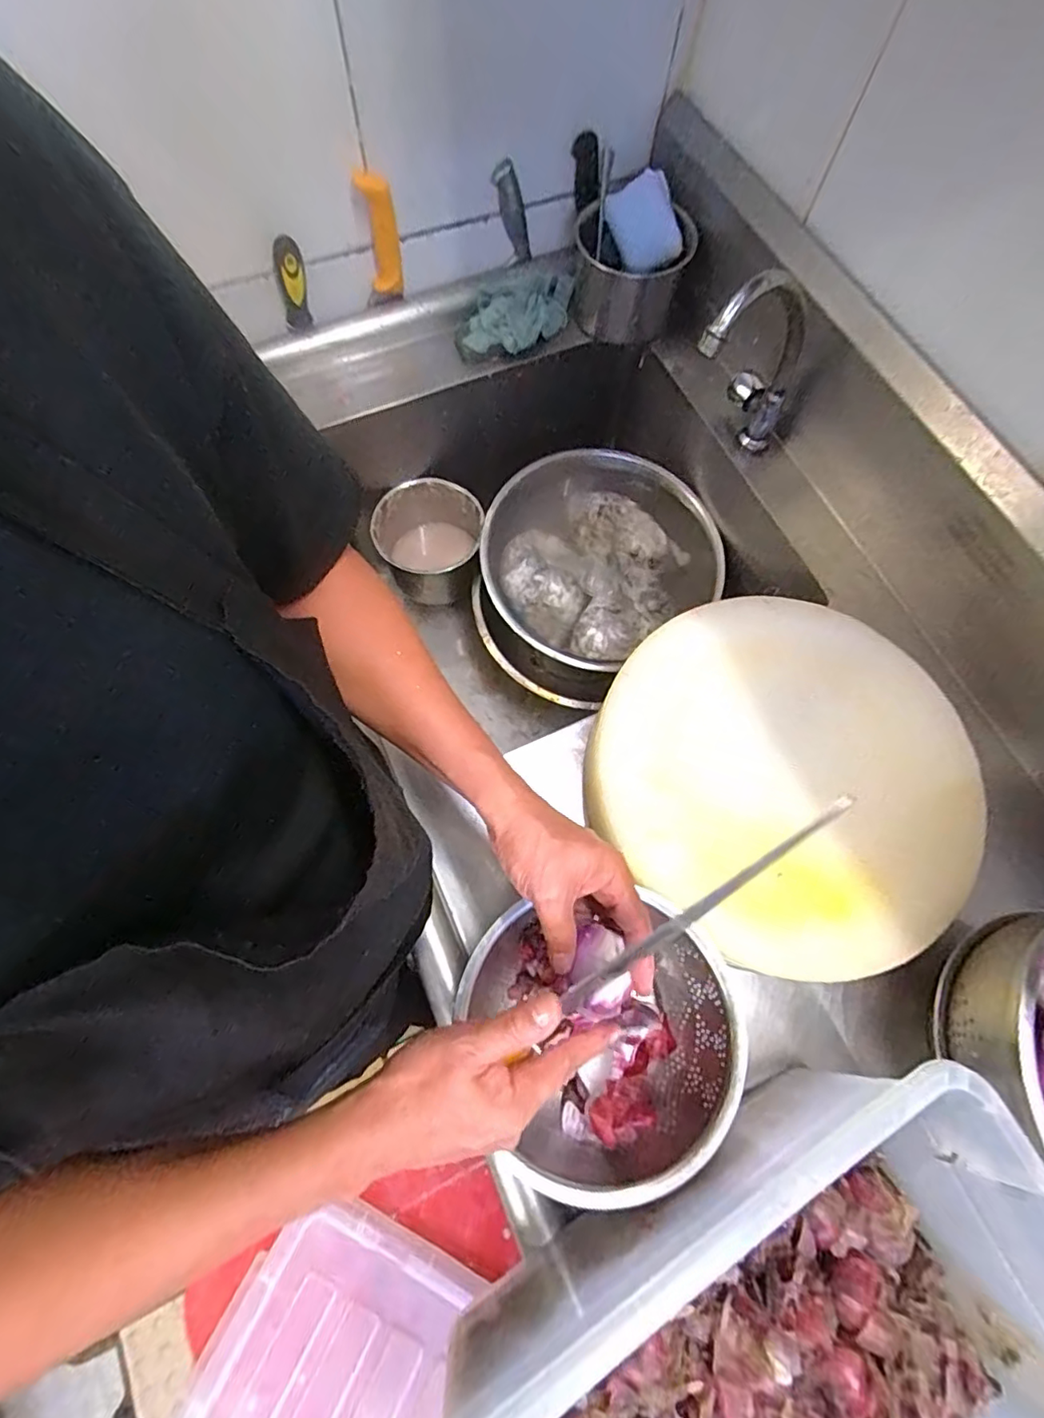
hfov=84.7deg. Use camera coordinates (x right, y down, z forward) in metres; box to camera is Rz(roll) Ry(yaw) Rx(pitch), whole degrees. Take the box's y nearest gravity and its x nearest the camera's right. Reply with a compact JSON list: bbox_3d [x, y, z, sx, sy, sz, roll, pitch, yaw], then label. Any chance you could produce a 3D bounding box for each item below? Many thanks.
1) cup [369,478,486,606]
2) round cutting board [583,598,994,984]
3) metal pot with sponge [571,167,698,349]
[{"bbox_3d":[-0.147,-0.257,0.940,0.152,0.173,0.150,1,71,-2],"label":"cup"},{"bbox_3d":[0.252,0.057,0.537,0.338,0.029,0.336,1,71,-2],"label":"round cutting board"},{"bbox_3d":[0.138,-0.575,0.740,0.142,0.139,0.145,1,71,-2],"label":"metal pot with sponge"}]

